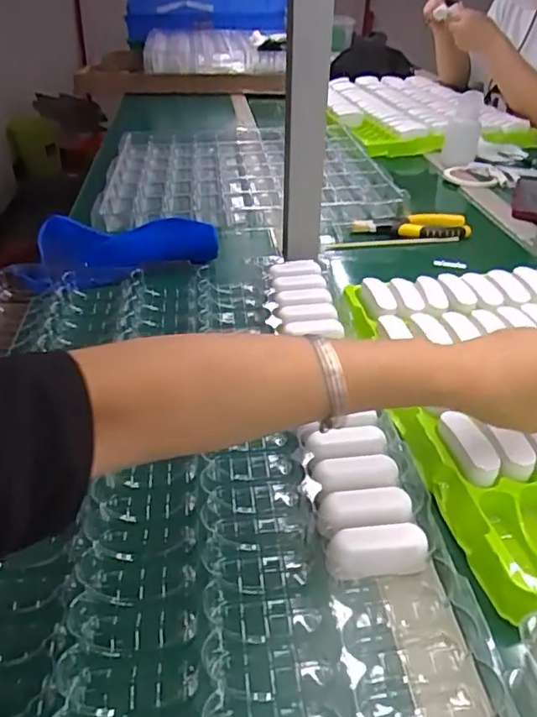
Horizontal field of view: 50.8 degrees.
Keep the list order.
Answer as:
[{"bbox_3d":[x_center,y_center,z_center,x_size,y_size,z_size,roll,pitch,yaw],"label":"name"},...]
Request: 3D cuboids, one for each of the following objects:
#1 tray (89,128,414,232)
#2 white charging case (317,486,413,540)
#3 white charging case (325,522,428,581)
[{"bbox_3d":[-0.051,-0.321,0.954,0.437,0.037,0.430,-6,35,-8],"label":"tray"},{"bbox_3d":[0.064,0.107,0.384,0.064,0.022,0.031,-7,34,-11],"label":"white charging case"},{"bbox_3d":[0.068,0.125,0.363,0.064,0.024,0.023,-5,34,-8],"label":"white charging case"}]

